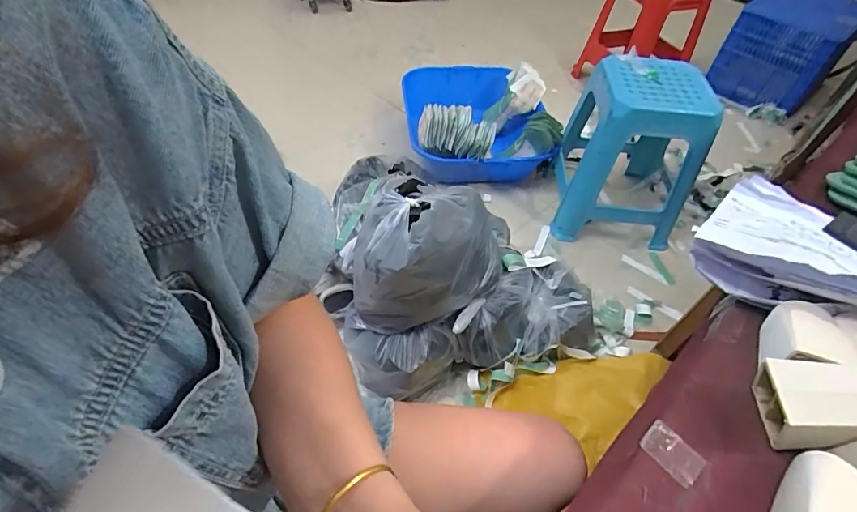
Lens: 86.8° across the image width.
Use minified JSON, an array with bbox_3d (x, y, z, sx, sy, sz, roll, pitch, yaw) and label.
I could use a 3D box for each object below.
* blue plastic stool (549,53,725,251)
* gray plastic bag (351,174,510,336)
[{"bbox_3d":[0.632,-0.332,1.436,0.371,0.482,0.347,7,49,2],"label":"blue plastic stool"},{"bbox_3d":[0.006,-0.006,0.989,0.290,0.251,0.289,13,50,7],"label":"gray plastic bag"}]

